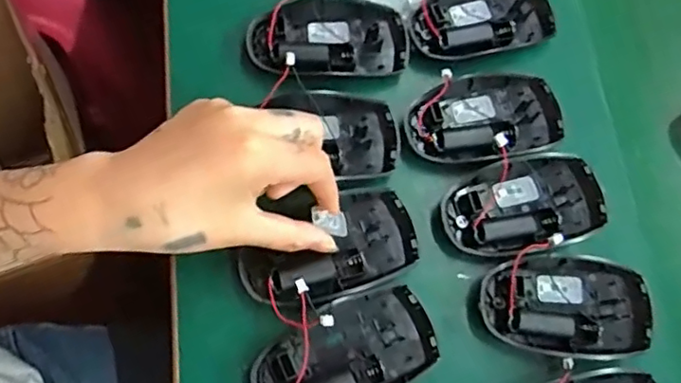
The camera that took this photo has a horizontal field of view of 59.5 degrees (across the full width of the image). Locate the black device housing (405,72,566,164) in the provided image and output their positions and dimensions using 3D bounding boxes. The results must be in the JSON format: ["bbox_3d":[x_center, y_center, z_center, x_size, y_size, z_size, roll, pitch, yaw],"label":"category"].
[{"bbox_3d":[0.094,-0.049,0.386,0.100,0.018,0.062,-16,74,-13],"label":"black device housing"}]

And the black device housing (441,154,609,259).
[{"bbox_3d":[0.116,0.009,0.371,0.100,0.016,0.059,-11,73,-11],"label":"black device housing"}]

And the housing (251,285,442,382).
[{"bbox_3d":[0.004,0.094,0.334,0.103,0.023,0.056,-27,77,-15],"label":"housing"}]

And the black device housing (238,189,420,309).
[{"bbox_3d":[-0.005,0.037,0.352,0.103,0.020,0.055,-24,76,-15],"label":"black device housing"}]

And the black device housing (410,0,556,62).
[{"bbox_3d":[0.099,-0.122,0.413,0.097,0.016,0.057,-19,75,-14],"label":"black device housing"}]

